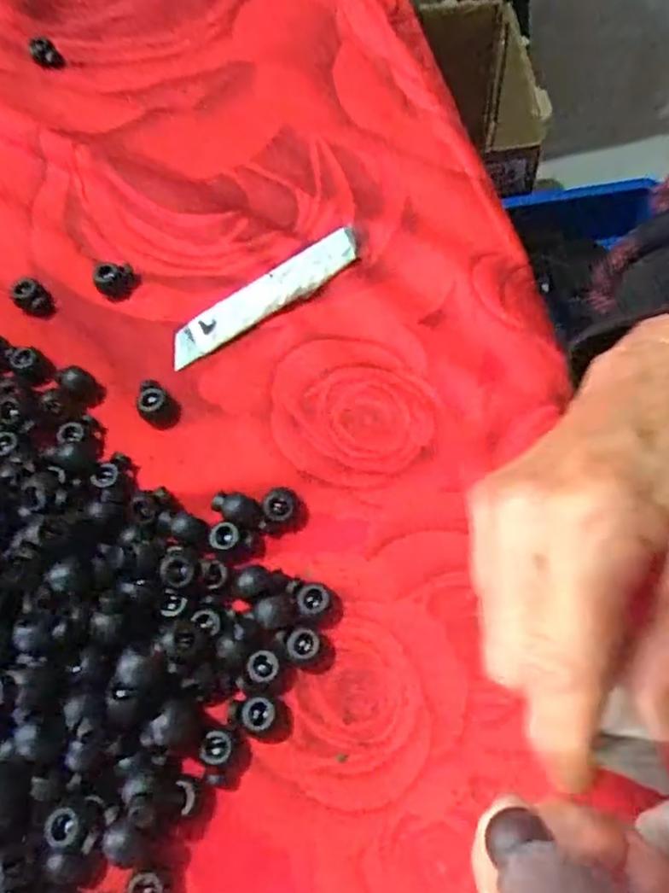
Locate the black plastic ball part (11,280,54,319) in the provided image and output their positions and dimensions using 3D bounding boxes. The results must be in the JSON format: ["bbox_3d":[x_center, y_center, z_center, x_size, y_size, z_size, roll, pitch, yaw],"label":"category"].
[{"bbox_3d":[-0.145,-0.071,0.326,0.017,0.010,0.014,31,71,16],"label":"black plastic ball part"}]

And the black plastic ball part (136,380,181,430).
[{"bbox_3d":[-0.078,-0.018,0.298,0.019,0.012,0.016,37,73,18],"label":"black plastic ball part"}]

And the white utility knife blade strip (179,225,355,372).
[{"bbox_3d":[-0.033,-0.071,0.319,0.101,0.004,0.021,-31,75,-6],"label":"white utility knife blade strip"}]

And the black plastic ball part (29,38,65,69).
[{"bbox_3d":[-0.170,-0.231,0.401,0.015,0.012,0.016,-25,66,-8],"label":"black plastic ball part"}]

